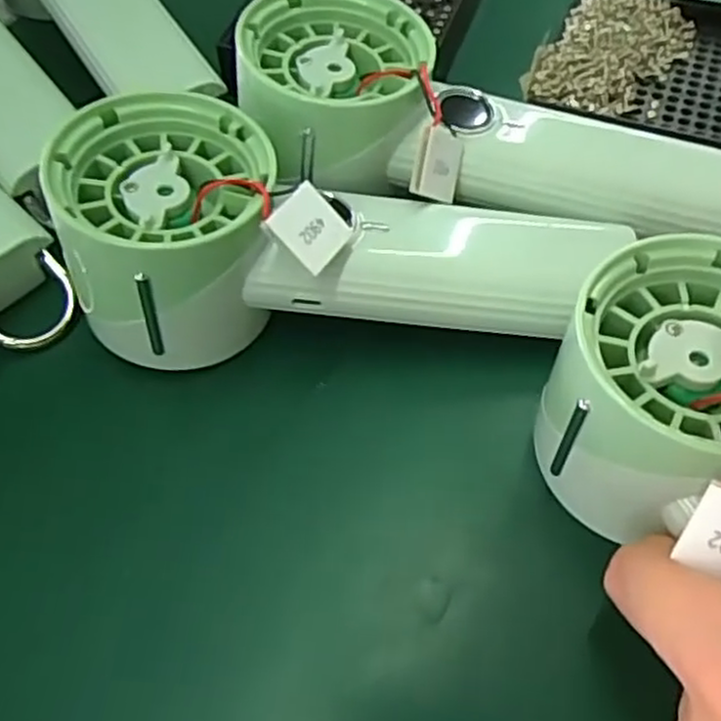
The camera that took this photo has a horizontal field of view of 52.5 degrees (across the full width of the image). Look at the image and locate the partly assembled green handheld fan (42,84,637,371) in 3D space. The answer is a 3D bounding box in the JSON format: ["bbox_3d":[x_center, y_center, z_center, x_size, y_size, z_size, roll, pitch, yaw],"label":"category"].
[{"bbox_3d":[-0.002,-0.036,0.231,0.176,0.048,0.069,6,56,-9],"label":"partly assembled green handheld fan"}]

